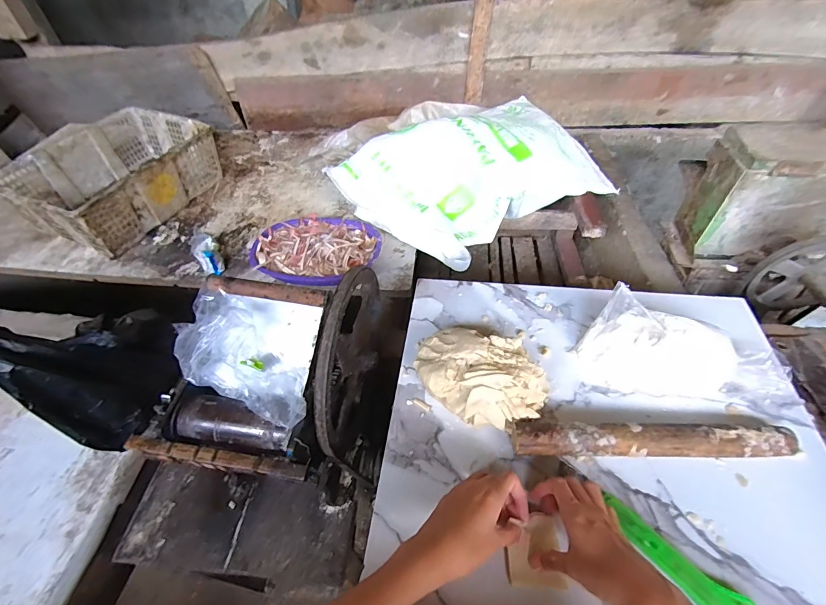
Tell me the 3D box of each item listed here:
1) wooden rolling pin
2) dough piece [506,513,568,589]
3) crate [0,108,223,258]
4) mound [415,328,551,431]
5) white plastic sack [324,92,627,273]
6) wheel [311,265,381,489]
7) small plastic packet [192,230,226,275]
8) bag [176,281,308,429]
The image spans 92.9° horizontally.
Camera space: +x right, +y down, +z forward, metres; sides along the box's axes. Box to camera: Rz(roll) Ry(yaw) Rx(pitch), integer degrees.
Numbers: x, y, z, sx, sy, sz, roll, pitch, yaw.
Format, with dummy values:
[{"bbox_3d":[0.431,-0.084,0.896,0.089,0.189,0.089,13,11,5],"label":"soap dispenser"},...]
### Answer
[{"bbox_3d":[0.264,0.157,0.439,0.299,0.036,0.034,0,49,2],"label":"wooden rolling pin"},{"bbox_3d":[0.120,0.244,0.388,0.052,0.007,0.060,1,49,3],"label":"dough piece"},{"bbox_3d":[-0.837,-0.359,1.129,0.346,0.170,0.467,18,52,17],"label":"crate"},{"bbox_3d":[0.085,0.086,0.495,0.128,0.064,0.161,-36,57,-26],"label":"mound"},{"bbox_3d":[0.173,-0.341,1.054,0.671,0.216,0.394,-25,53,-19],"label":"white plastic sack"},{"bbox_3d":[-0.079,0.085,0.552,0.044,0.268,0.253,11,50,11],"label":"wheel"},{"bbox_3d":[-0.510,-0.116,0.982,0.052,0.059,0.149,-27,54,-20],"label":"small plastic packet"},{"bbox_3d":[-0.218,0.081,0.501,0.206,0.067,0.103,42,60,6],"label":"bag"}]

